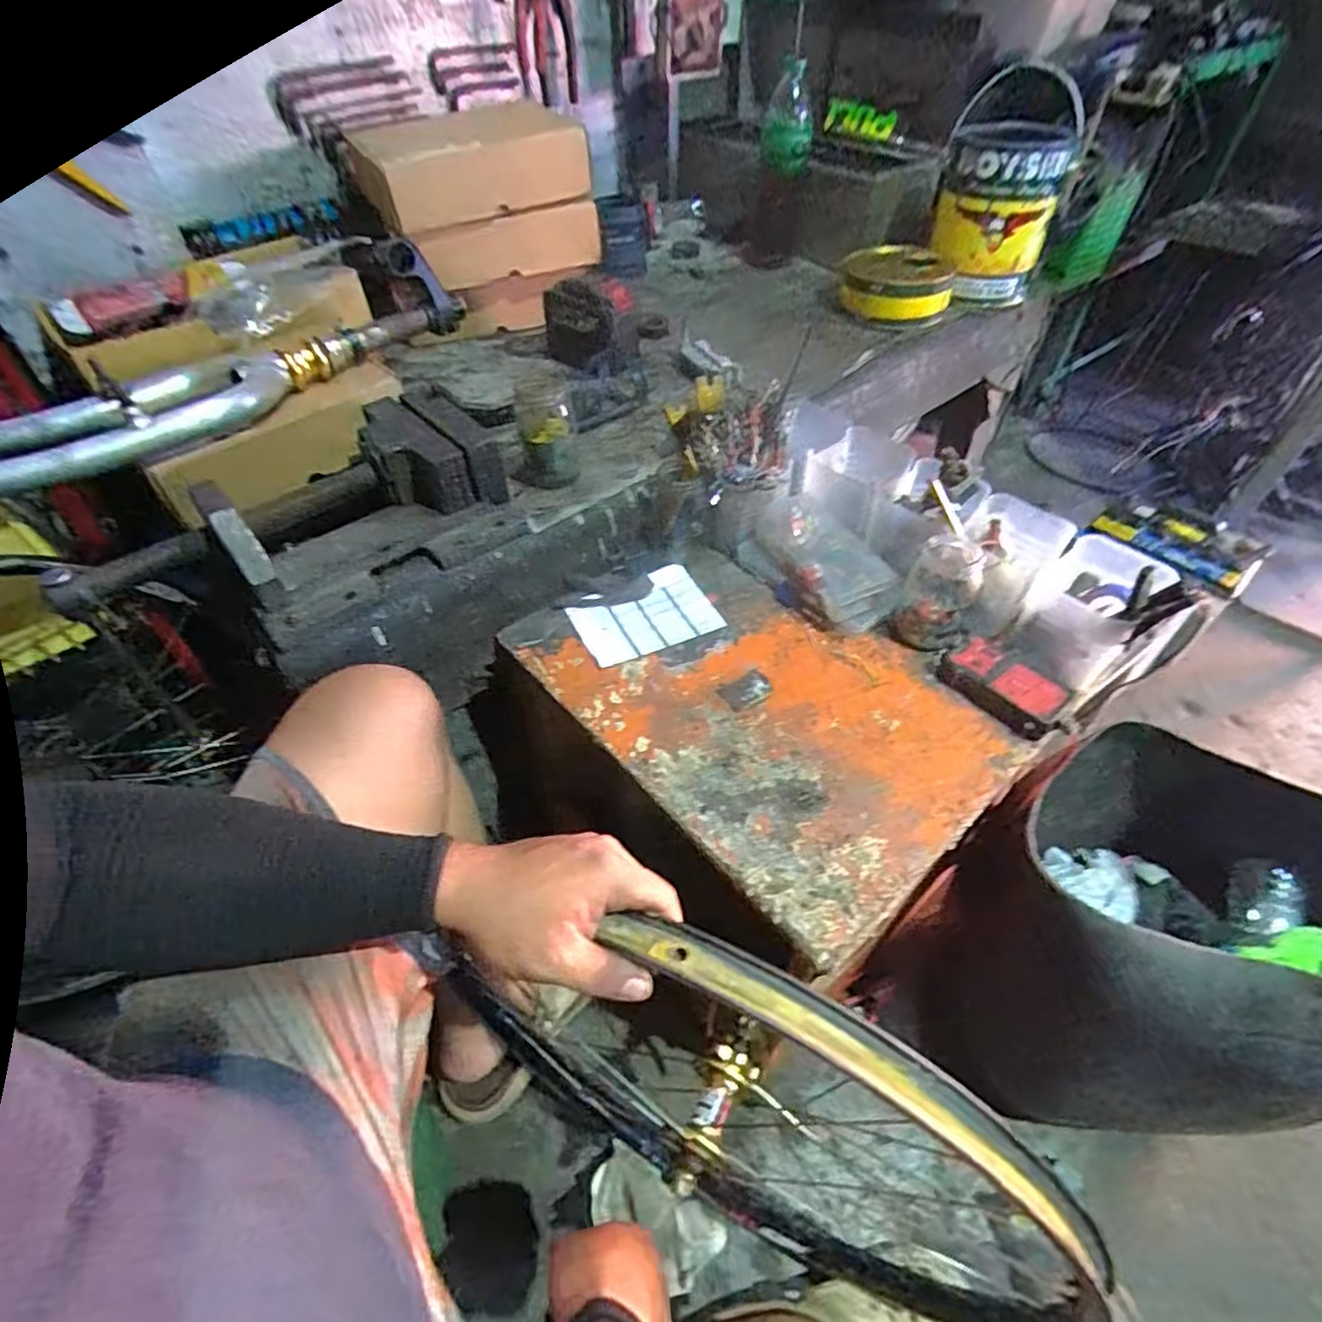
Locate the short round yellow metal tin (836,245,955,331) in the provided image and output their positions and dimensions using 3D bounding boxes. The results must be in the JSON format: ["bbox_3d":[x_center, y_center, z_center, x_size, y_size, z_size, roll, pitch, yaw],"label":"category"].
[{"bbox_3d":[0.355,-0.565,1.008,0.162,0.059,0.170,0,50,0],"label":"short round yellow metal tin"}]

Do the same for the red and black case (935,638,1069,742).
[{"bbox_3d":[0.315,0.023,0.610,0.063,0.021,0.113,-27,54,-21],"label":"red and black case"}]

